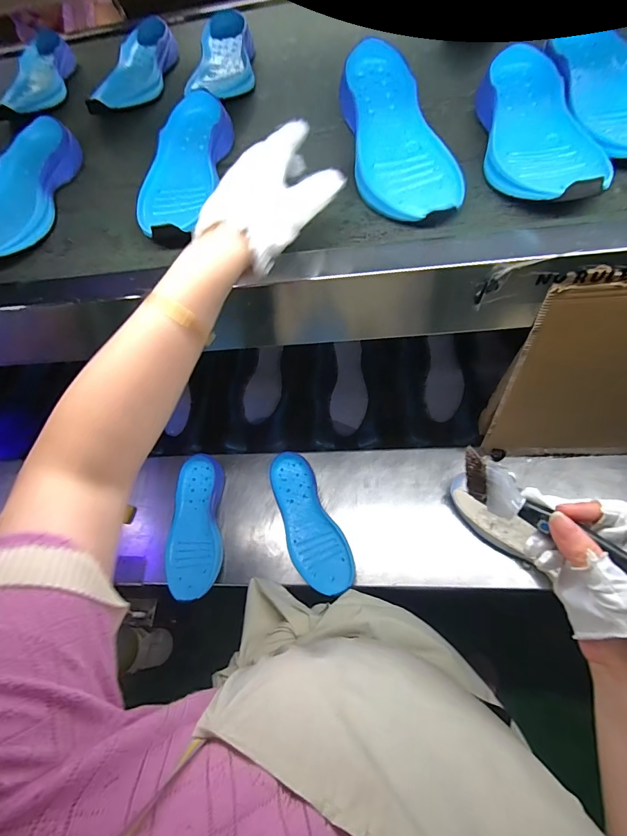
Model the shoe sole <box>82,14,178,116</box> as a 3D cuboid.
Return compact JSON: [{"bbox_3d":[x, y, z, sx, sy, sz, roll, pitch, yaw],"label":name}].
[{"bbox_3d":[-0.285,-0.572,0.641,0.091,0.049,0.256,7,63,8],"label":"shoe sole"}]

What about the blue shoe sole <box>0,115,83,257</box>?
[{"bbox_3d":[-0.373,-0.294,0.500,0.098,0.039,0.252,0,62,4],"label":"blue shoe sole"}]

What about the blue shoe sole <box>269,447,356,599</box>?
[{"bbox_3d":[-0.011,0.178,0.676,0.089,0.030,0.247,-23,63,-8],"label":"blue shoe sole"}]

